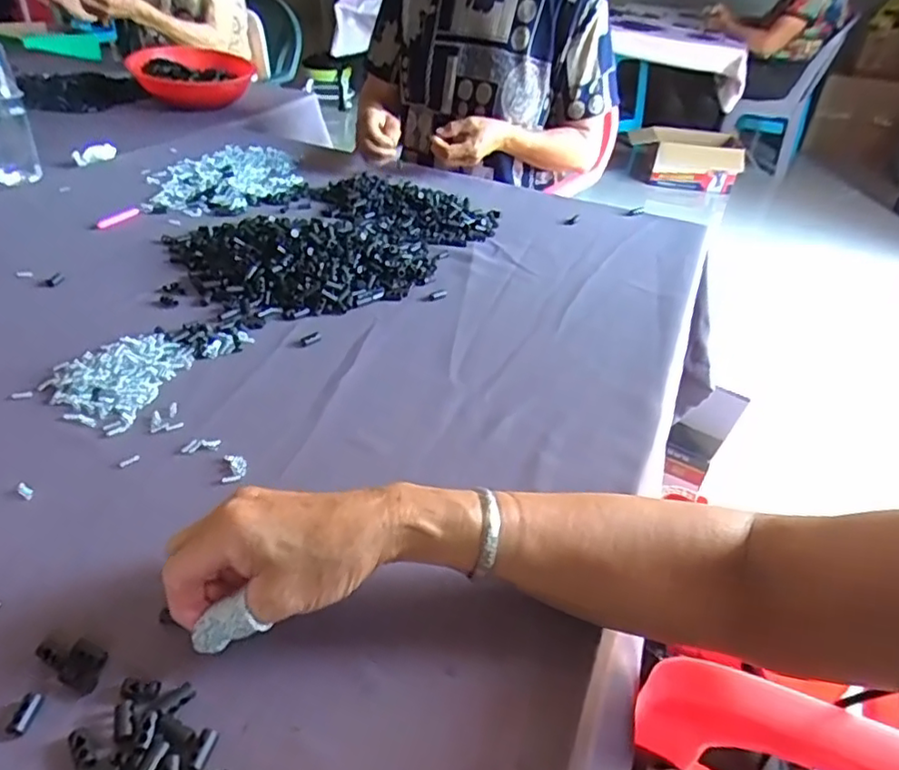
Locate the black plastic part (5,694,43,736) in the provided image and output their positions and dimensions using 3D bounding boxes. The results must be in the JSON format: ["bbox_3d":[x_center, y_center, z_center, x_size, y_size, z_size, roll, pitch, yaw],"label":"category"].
[{"bbox_3d":[-0.215,0.166,0.315,0.009,0.004,0.019,8,49,4],"label":"black plastic part"}]

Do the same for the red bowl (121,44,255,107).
[{"bbox_3d":[-0.513,-0.619,1.257,0.232,0.085,0.186,-11,39,-20],"label":"red bowl"}]

